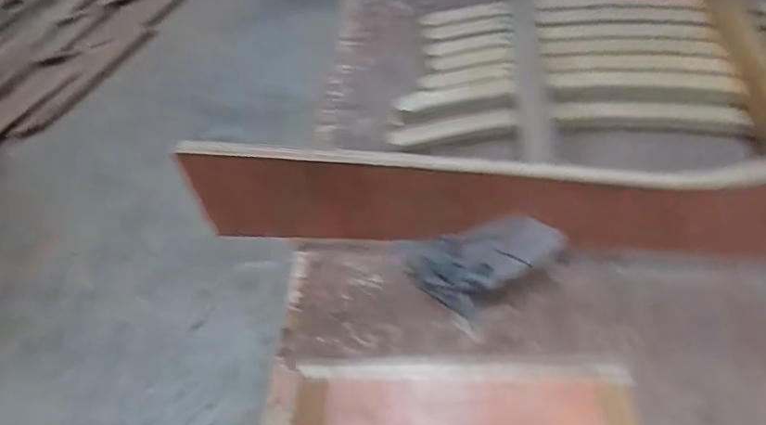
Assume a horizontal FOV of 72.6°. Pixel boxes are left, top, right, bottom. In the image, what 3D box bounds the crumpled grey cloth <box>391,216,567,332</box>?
[{"bbox_3d":[0.123,0.069,0.659,0.211,0.076,0.092,-18,48,27],"label":"crumpled grey cloth"}]

